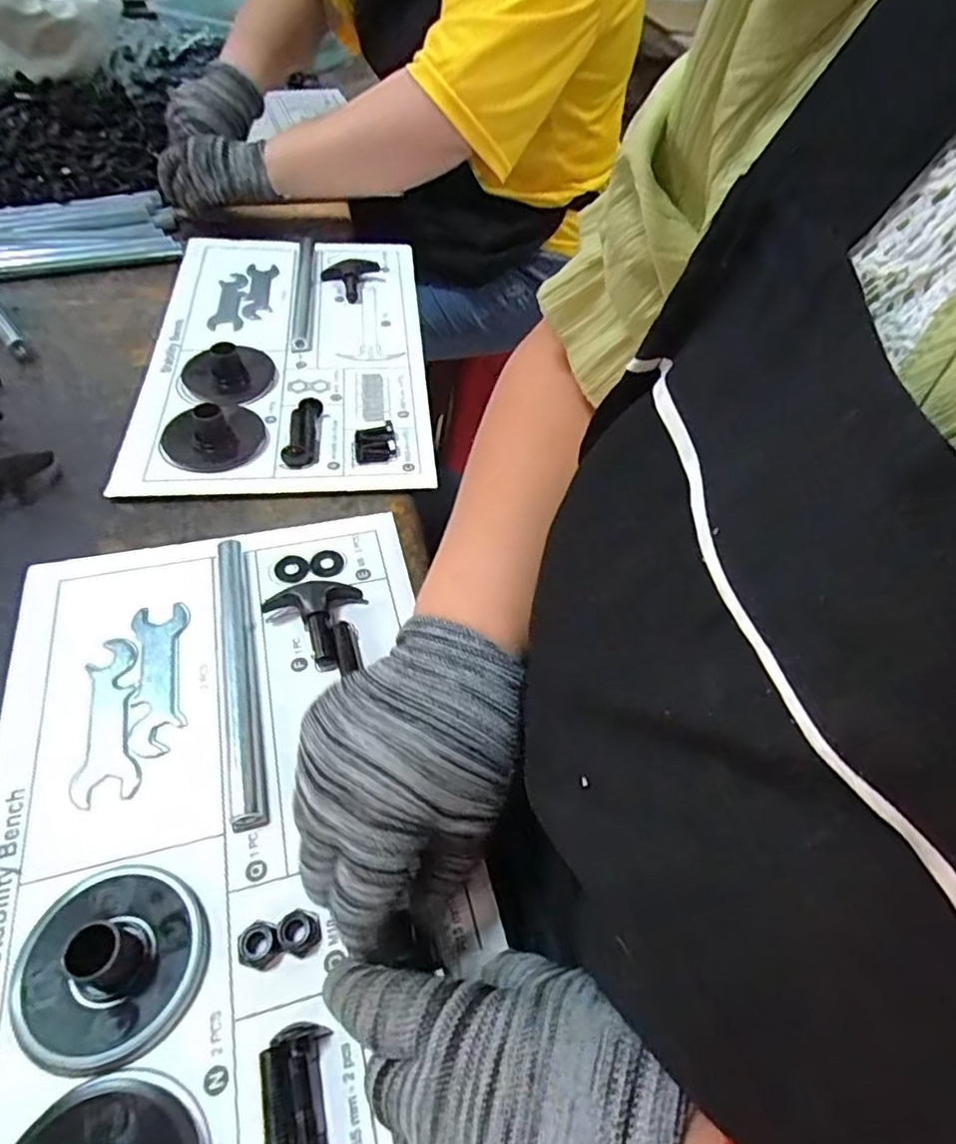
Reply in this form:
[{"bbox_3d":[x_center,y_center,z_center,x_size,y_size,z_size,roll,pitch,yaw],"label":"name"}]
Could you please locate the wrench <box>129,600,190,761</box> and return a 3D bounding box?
[{"bbox_3d":[-0.178,0.057,0.353,0.029,0.004,0.093,-9,52,-13],"label":"wrench"}]

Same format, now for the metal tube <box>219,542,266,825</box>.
[{"bbox_3d":[-0.132,0.053,0.355,0.015,0.013,0.173,-9,53,-13],"label":"metal tube"}]

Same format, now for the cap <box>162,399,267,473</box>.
[{"bbox_3d":[-0.195,-0.105,0.466,0.069,0.025,0.066,3,51,-3],"label":"cap"}]

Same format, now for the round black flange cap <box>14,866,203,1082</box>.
[{"bbox_3d":[-0.154,0.158,0.261,0.074,0.022,0.070,3,51,-3],"label":"round black flange cap"}]

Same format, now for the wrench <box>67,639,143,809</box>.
[{"bbox_3d":[-0.197,0.076,0.338,0.030,0.004,0.096,-12,53,-15],"label":"wrench"}]

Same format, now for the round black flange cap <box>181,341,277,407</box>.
[{"bbox_3d":[-0.205,-0.165,0.522,0.071,0.023,0.075,-11,53,-15],"label":"round black flange cap"}]

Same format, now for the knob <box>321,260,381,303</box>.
[{"bbox_3d":[-0.124,-0.288,0.623,0.056,0.016,0.063,-4,52,-9],"label":"knob"}]

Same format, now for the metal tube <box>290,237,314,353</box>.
[{"bbox_3d":[-0.166,-0.269,0.609,0.016,0.010,0.185,-3,51,-8],"label":"metal tube"}]

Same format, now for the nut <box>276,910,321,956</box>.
[{"bbox_3d":[-0.078,0.158,0.279,0.018,0.006,0.016,23,53,13],"label":"nut"}]

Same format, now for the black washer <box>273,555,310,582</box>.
[{"bbox_3d":[-0.119,-0.003,0.405,0.020,0.004,0.021,-21,56,-21],"label":"black washer"}]

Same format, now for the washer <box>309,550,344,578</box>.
[{"bbox_3d":[-0.098,-0.006,0.412,0.020,0.004,0.021,-1,51,-7],"label":"washer"}]

